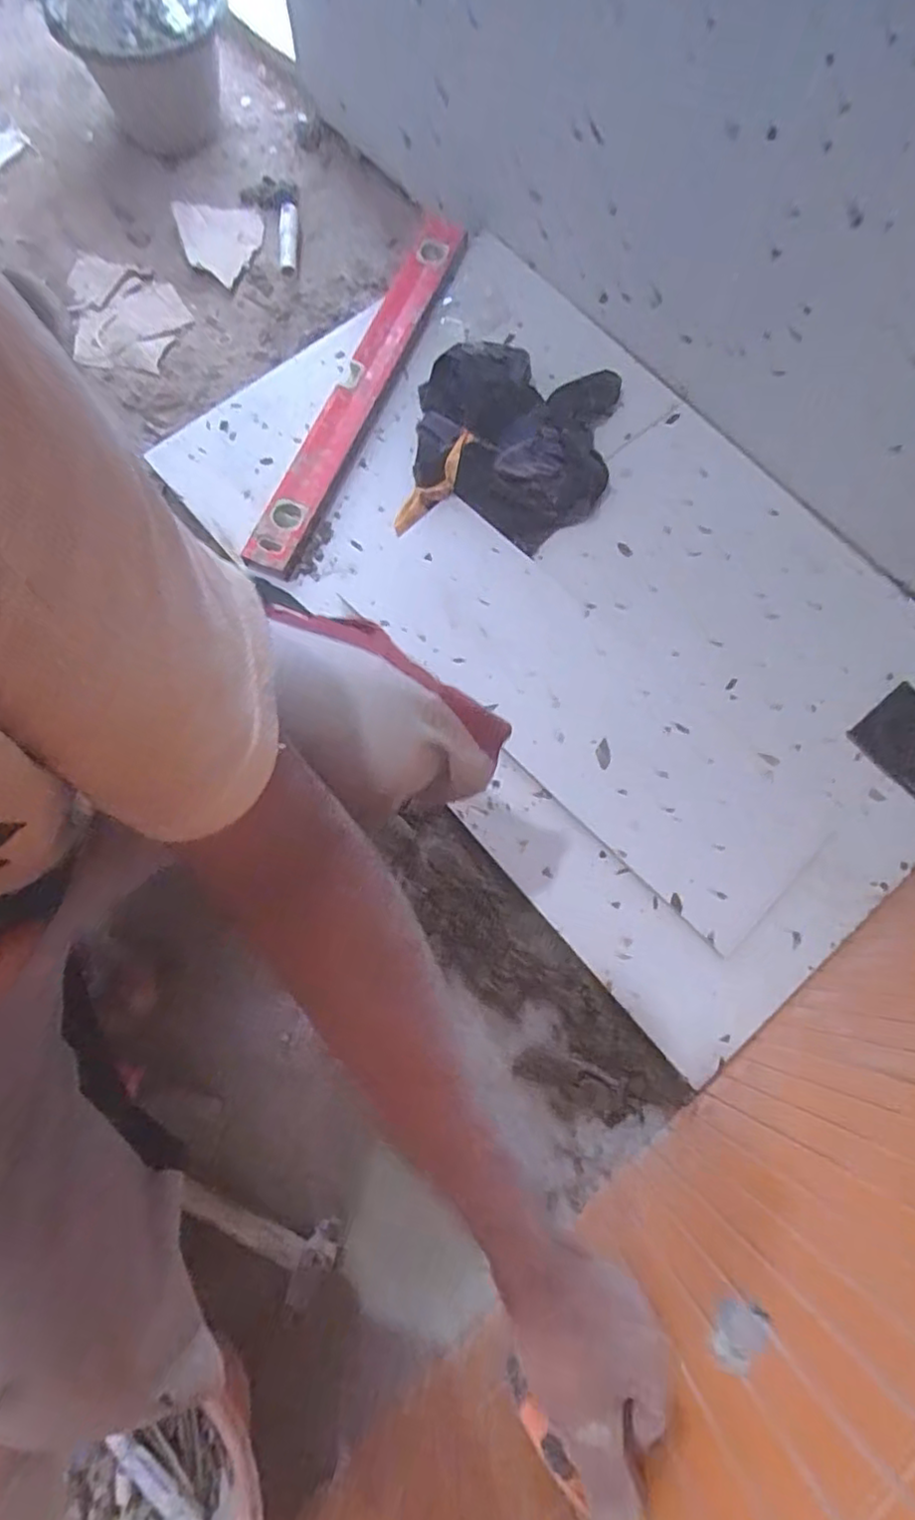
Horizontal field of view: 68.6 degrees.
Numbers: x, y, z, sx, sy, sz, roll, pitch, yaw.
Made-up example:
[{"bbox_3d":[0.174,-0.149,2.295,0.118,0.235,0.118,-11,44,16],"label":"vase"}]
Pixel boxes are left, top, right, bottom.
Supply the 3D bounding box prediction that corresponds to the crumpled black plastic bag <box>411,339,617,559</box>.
[{"bbox_3d":[0.068,-0.403,0.846,0.251,0.045,0.269,9,75,2],"label":"crumpled black plastic bag"}]

